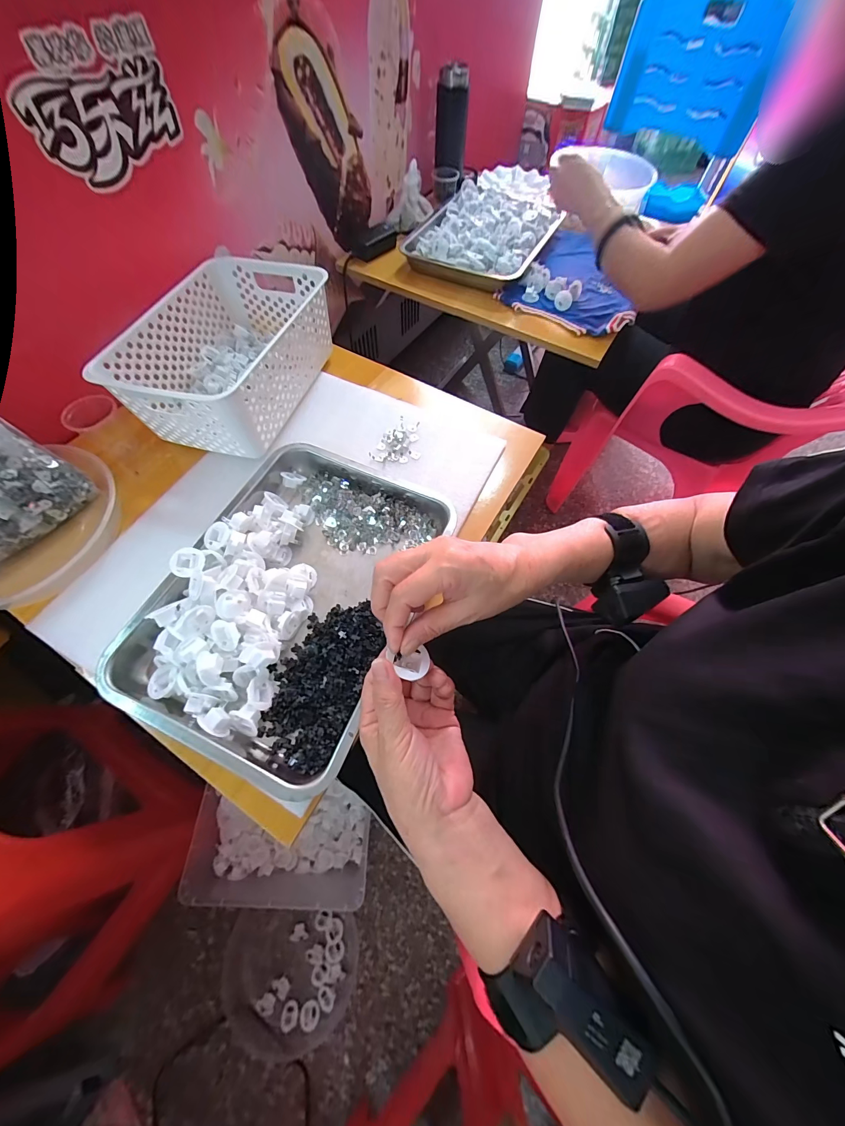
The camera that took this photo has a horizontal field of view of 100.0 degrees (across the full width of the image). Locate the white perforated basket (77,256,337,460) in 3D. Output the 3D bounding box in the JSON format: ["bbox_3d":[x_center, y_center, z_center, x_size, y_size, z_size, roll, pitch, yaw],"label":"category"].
[{"bbox_3d":[-0.287,-0.308,0.536,0.206,0.119,0.301,17,64,6],"label":"white perforated basket"}]

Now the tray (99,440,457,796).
[{"bbox_3d":[-0.147,0.026,0.411,0.260,0.053,0.354,22,64,8],"label":"tray"}]

